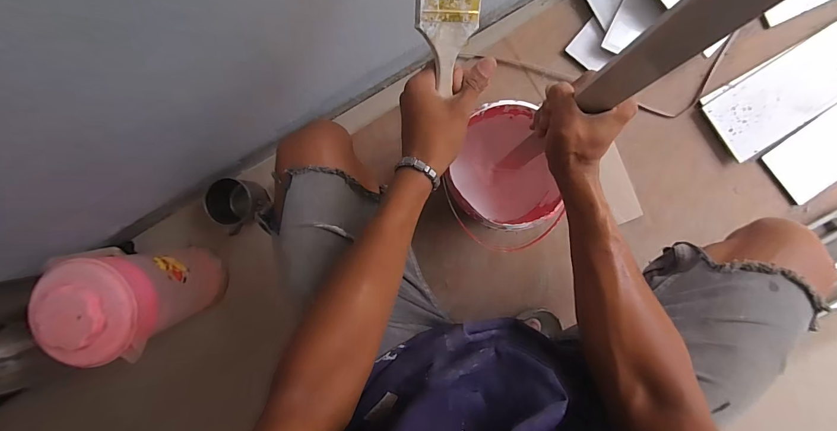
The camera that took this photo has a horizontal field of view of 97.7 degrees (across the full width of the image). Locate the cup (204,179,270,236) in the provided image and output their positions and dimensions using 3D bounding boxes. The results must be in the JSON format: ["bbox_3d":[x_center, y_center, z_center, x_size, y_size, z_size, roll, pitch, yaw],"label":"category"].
[{"bbox_3d":[-0.356,-0.017,0.720,0.089,0.088,0.107,7,93,4],"label":"cup"}]

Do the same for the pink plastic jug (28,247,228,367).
[{"bbox_3d":[-0.464,0.135,0.637,0.140,0.270,0.150,6,93,4],"label":"pink plastic jug"}]

